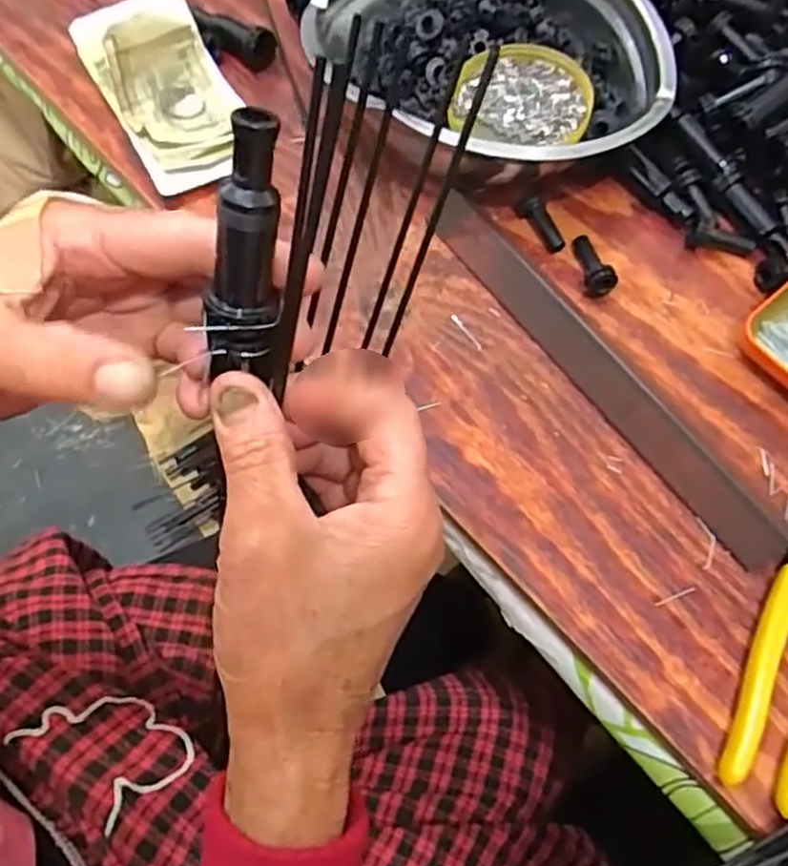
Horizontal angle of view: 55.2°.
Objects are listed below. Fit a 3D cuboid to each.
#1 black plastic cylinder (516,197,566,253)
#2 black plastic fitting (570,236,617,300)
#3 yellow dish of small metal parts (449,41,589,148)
[{"bbox_3d":[0.090,-0.126,0.456,0.013,0.015,0.039,-33,83,-15],"label":"black plastic cylinder"},{"bbox_3d":[0.116,-0.099,0.436,0.017,0.020,0.037,-5,66,-3],"label":"black plastic fitting"},{"bbox_3d":[0.077,-0.197,0.447,0.085,0.013,0.076,-19,67,-2],"label":"yellow dish of small metal parts"}]

